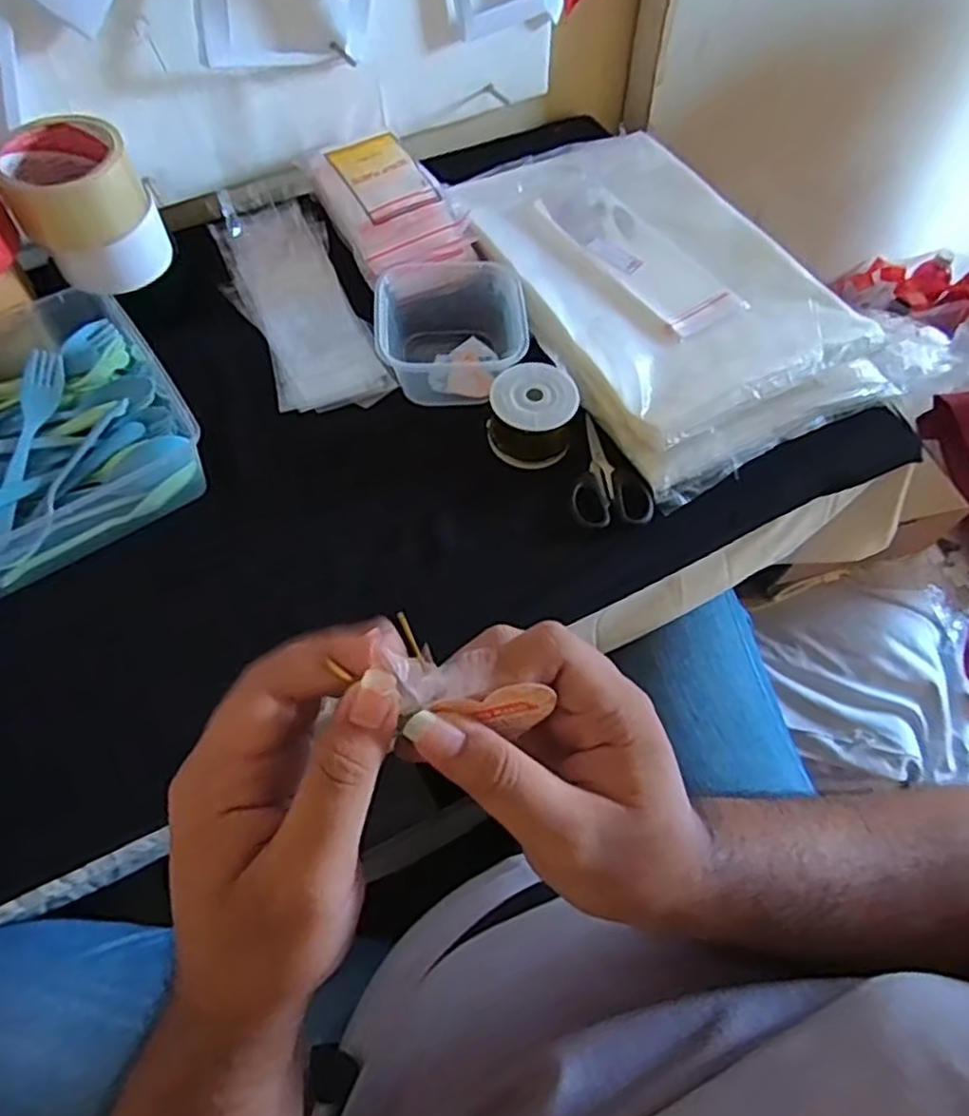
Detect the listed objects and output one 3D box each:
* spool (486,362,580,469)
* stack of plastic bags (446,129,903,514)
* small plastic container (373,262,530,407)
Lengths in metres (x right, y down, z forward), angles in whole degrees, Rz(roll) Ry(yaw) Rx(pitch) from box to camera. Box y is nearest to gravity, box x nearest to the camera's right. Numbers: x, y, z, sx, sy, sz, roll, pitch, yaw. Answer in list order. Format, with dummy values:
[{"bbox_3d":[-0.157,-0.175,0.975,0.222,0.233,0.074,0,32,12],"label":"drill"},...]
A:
[{"bbox_3d":[0.037,-0.111,0.569,0.068,0.051,0.065,0,59,-1],"label":"spool"},{"bbox_3d":[0.149,-0.246,0.649,0.242,0.044,0.382,-25,63,-15],"label":"stack of plastic bags"},{"bbox_3d":[-0.029,-0.192,0.609,0.119,0.067,0.128,-5,60,-4],"label":"small plastic container"}]

